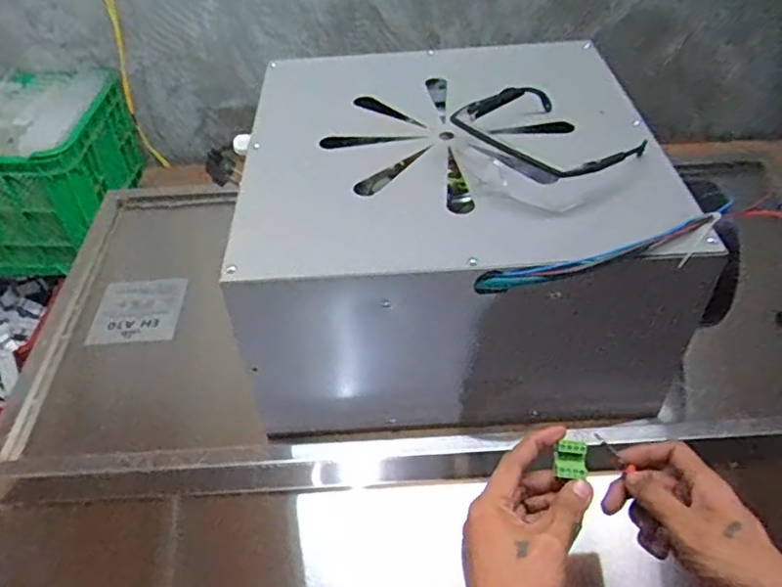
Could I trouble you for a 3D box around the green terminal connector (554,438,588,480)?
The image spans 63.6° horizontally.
[{"bbox_3d":[0.139,0.126,0.488,0.024,0.015,0.025,-3,86,13],"label":"green terminal connector"}]

